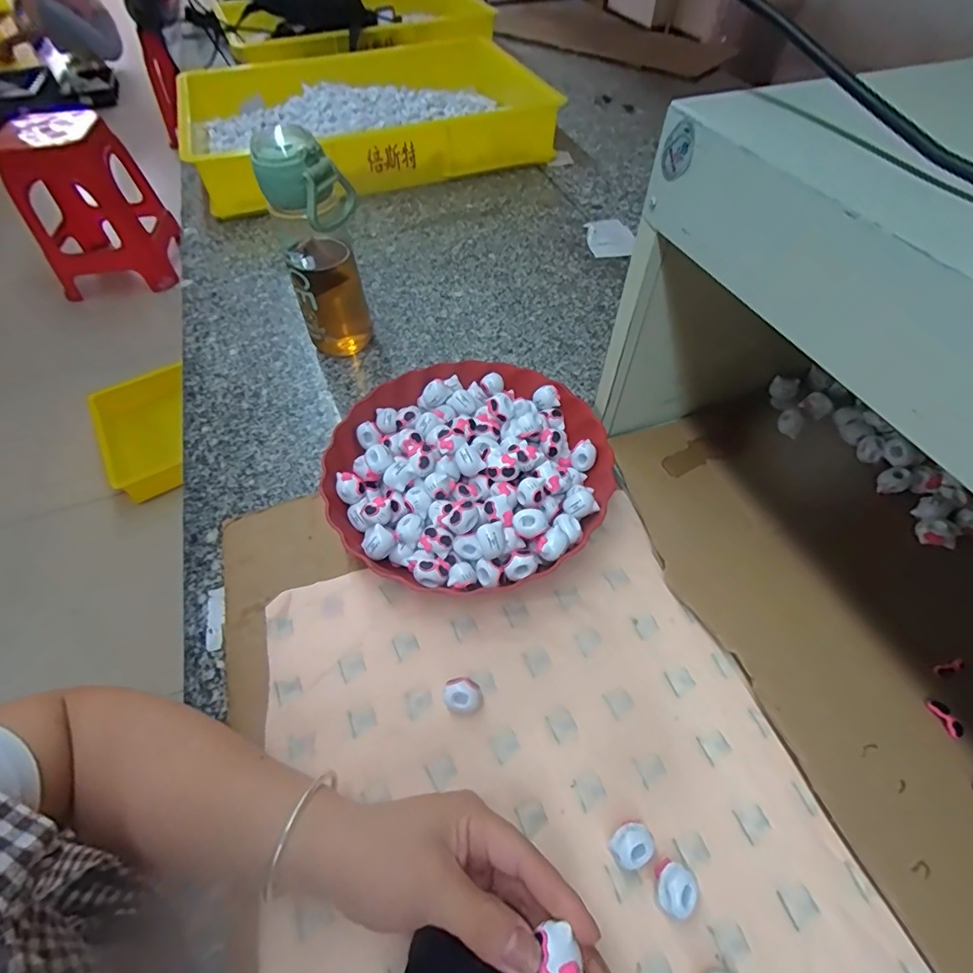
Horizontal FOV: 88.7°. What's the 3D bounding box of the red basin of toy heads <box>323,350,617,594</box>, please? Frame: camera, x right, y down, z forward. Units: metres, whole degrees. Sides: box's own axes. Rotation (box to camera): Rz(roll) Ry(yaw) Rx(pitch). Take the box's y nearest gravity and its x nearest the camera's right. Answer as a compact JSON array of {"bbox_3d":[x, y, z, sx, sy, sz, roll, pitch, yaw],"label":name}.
[{"bbox_3d":[-0.015,-0.016,0.442,0.232,0.068,0.233,-1,55,1],"label":"red basin of toy heads"}]

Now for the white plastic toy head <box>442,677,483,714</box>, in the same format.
[{"bbox_3d":[-0.016,0.147,0.347,0.026,0.020,0.022,-6,55,-3],"label":"white plastic toy head"}]

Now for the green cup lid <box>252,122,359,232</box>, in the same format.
[{"bbox_3d":[-0.164,-0.278,0.453,0.068,0.077,0.056,12,52,14],"label":"green cup lid"}]

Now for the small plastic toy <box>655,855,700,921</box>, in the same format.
[{"bbox_3d":[0.108,0.230,0.285,0.021,0.019,0.024,11,56,10],"label":"small plastic toy"}]

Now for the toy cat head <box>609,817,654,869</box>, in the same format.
[{"bbox_3d":[0.086,0.214,0.298,0.025,0.017,0.021,-30,59,-18],"label":"toy cat head"}]

